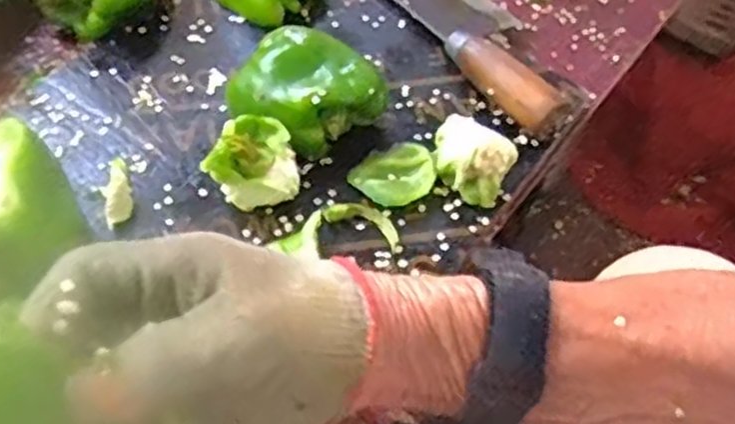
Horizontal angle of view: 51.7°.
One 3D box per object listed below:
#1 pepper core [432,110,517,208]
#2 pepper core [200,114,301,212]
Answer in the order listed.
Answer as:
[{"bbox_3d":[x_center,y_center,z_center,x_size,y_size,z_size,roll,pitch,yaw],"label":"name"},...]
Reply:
[{"bbox_3d":[0.060,-0.034,0.451,0.030,0.039,0.051,-38,66,-26],"label":"pepper core"},{"bbox_3d":[-0.067,-0.028,0.454,0.050,0.047,0.051,2,55,-3],"label":"pepper core"}]

